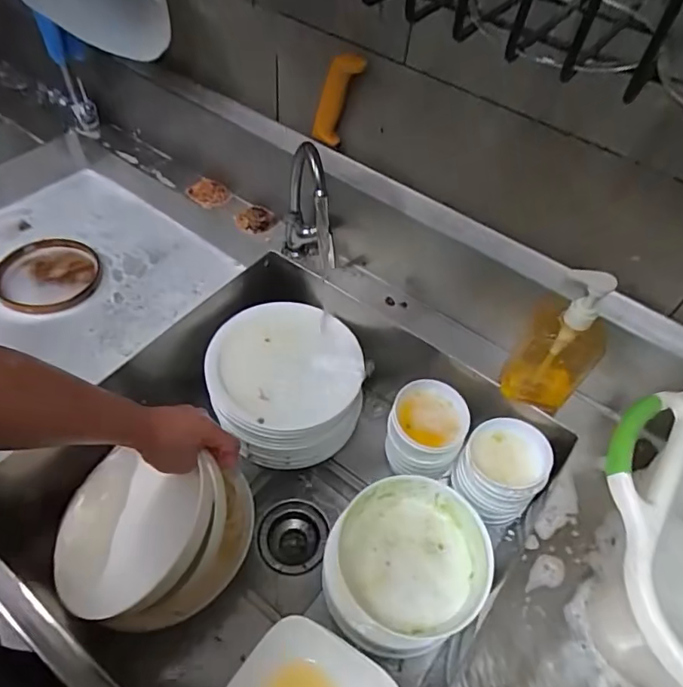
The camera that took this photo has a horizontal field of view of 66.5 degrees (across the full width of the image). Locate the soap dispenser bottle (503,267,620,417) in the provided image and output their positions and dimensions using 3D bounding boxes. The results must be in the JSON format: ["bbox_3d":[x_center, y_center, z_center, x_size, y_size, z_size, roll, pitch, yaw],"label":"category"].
[{"bbox_3d":[0.274,-0.004,0.636,0.089,0.219,0.075,37,58,22],"label":"soap dispenser bottle"}]

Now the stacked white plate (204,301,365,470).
[{"bbox_3d":[-0.088,0.063,0.837,0.226,0.110,0.230,2,52,-3],"label":"stacked white plate"}]

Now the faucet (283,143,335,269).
[{"bbox_3d":[-0.045,-0.182,0.747,0.072,0.272,0.073,0,80,-5],"label":"faucet"}]

